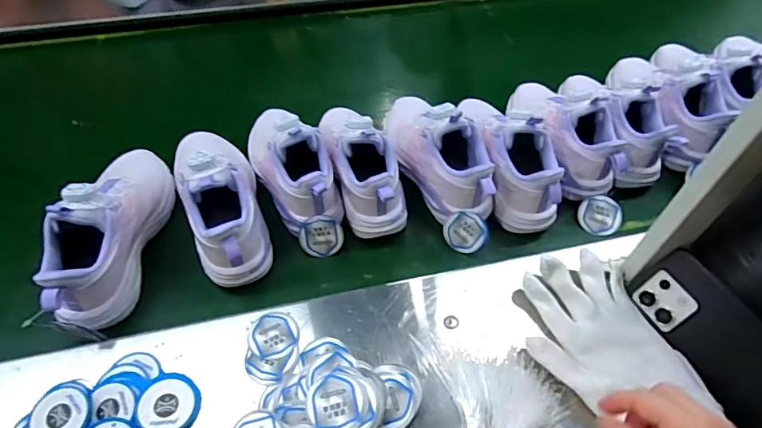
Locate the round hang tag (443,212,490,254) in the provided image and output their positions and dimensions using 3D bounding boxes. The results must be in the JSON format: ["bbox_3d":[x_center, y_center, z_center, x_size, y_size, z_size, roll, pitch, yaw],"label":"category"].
[{"bbox_3d":[0.098,0.021,0.556,0.052,0.048,0.004,10,17,27],"label":"round hang tag"}]

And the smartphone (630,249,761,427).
[{"bbox_3d":[0.314,0.117,0.440,0.016,0.080,0.169,-6,56,-49],"label":"smartphone"}]

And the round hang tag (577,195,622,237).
[{"bbox_3d":[0.267,0.002,0.590,0.047,0.004,0.050,-4,72,14],"label":"round hang tag"}]

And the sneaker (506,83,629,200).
[{"bbox_3d":[0.237,-0.122,0.615,0.088,0.087,0.205,-7,52,-1],"label":"sneaker"}]

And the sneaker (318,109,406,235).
[{"bbox_3d":[-0.032,-0.068,0.568,0.075,0.092,0.194,-21,54,-12],"label":"sneaker"}]

